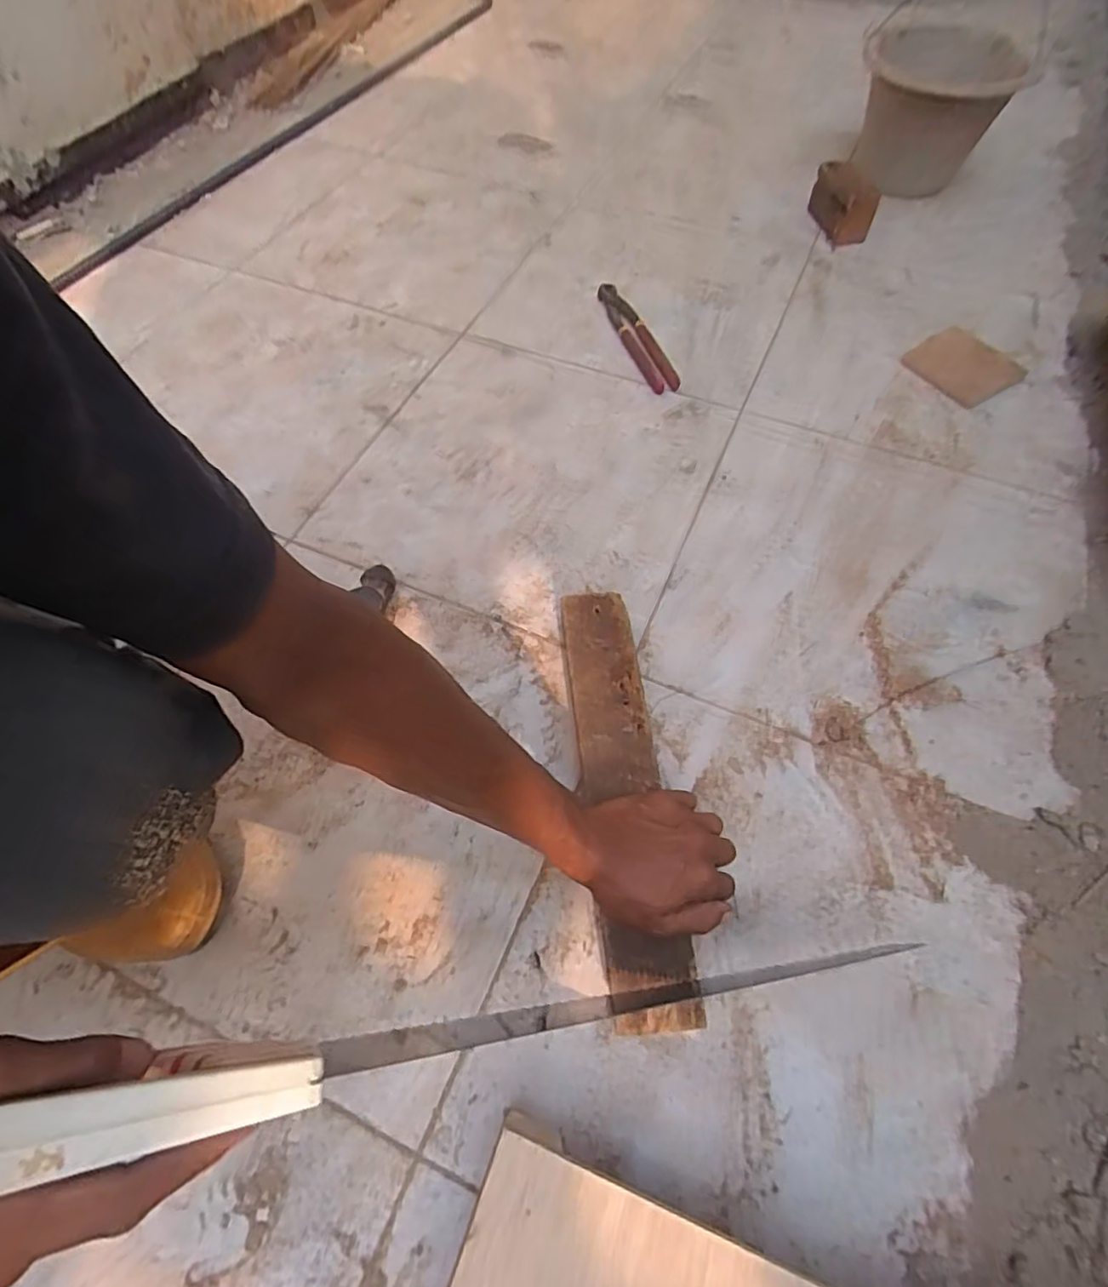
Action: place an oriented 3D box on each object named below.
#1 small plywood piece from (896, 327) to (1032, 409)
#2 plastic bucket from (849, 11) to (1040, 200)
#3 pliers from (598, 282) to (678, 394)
[{"bbox_3d":[0.531,-0.365,0.788,0.125,0.013,0.119,-30,64,-15],"label":"small plywood piece"},{"bbox_3d":[0.598,-0.853,0.958,0.222,0.194,0.222,11,61,7],"label":"plastic bucket"},{"bbox_3d":[0.113,-0.422,0.829,0.041,0.014,0.228,-15,61,-7],"label":"pliers"}]

